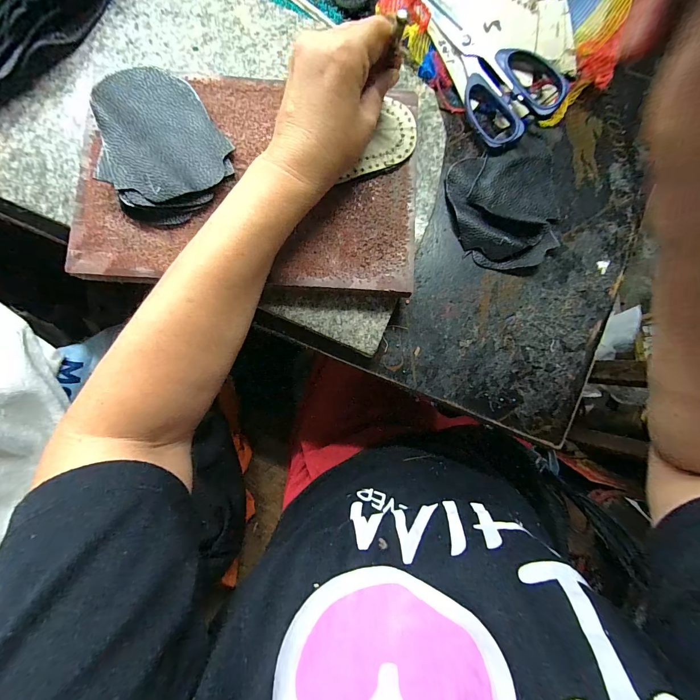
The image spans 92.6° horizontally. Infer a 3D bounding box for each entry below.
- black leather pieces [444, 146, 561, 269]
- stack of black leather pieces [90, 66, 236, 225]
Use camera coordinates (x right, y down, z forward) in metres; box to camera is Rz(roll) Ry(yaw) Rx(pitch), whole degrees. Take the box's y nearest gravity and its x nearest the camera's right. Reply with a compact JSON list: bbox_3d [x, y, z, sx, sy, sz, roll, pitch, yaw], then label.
[{"bbox_3d":[0.150,-0.138,0.320,0.105,0.015,0.114,-4,87,-3],"label":"black leather pieces"},{"bbox_3d":[-0.155,-0.166,0.265,0.094,0.017,0.119,-35,89,-5],"label":"stack of black leather pieces"}]

